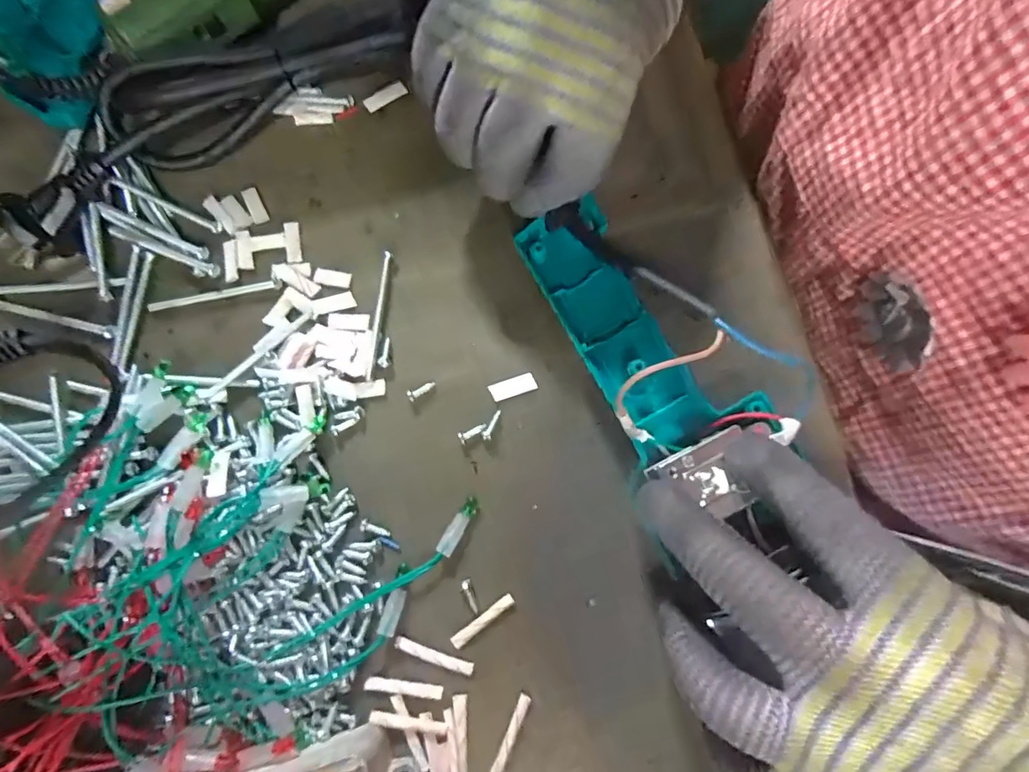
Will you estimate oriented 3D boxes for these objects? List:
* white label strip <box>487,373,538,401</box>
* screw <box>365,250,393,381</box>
[{"bbox_3d":[-0.001,0.001,0.238,0.020,0.004,0.008,-18,83,1],"label":"white label strip"},{"bbox_3d":[-0.063,-0.033,0.246,0.004,0.004,0.061,7,79,1],"label":"screw"}]

